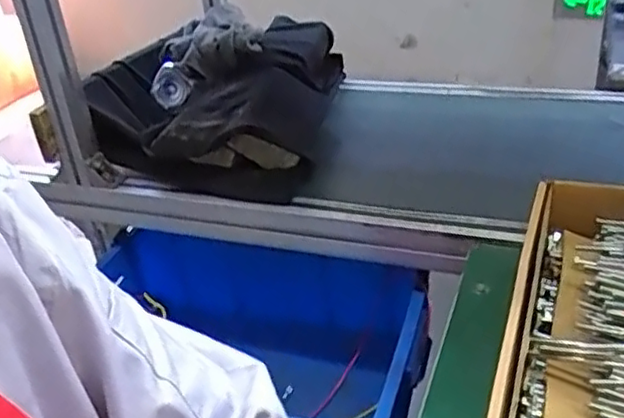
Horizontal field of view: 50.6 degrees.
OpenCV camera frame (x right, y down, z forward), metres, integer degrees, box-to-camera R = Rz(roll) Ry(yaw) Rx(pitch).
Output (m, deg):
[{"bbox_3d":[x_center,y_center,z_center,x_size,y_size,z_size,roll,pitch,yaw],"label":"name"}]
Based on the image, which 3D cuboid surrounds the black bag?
[{"bbox_3d":[-0.150,-0.217,1.102,0.354,0.130,0.442,-1,30,9],"label":"black bag"}]

